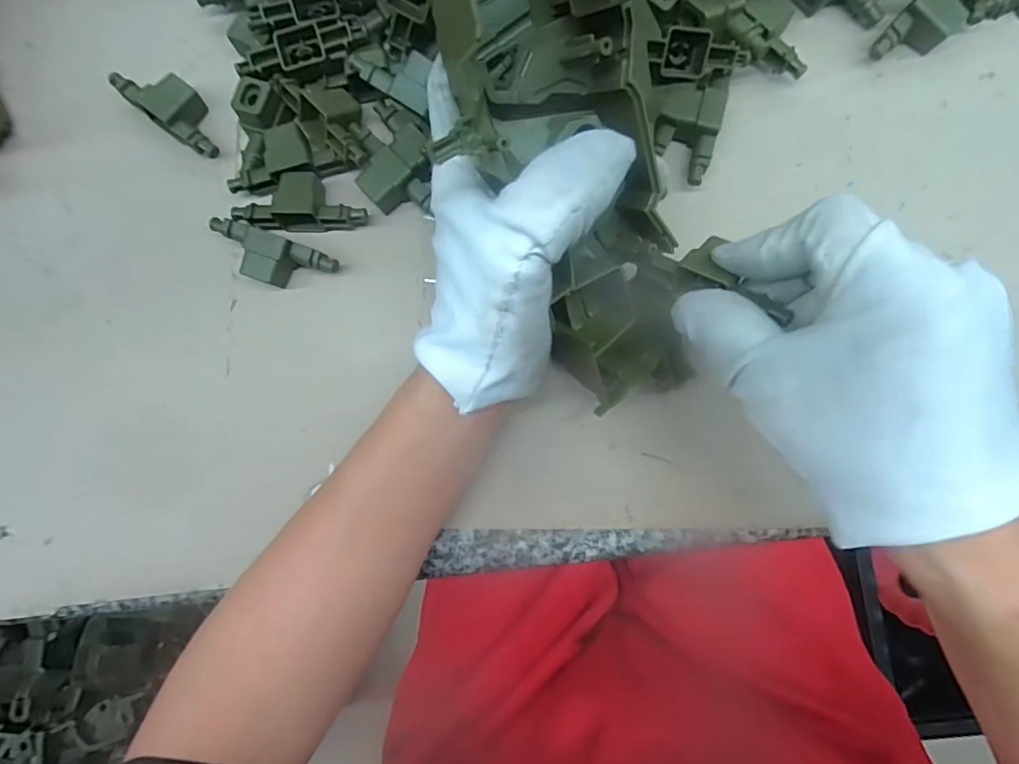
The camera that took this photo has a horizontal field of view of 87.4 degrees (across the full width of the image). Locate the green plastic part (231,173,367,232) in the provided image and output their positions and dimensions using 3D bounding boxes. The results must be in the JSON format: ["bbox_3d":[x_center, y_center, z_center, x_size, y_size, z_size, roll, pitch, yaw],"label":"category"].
[{"bbox_3d":[-0.108,-0.093,0.278,0.065,0.022,0.025,-3,84,2],"label":"green plastic part"}]

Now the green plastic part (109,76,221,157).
[{"bbox_3d":[-0.180,-0.148,0.283,0.066,0.014,0.026,39,87,6],"label":"green plastic part"}]

